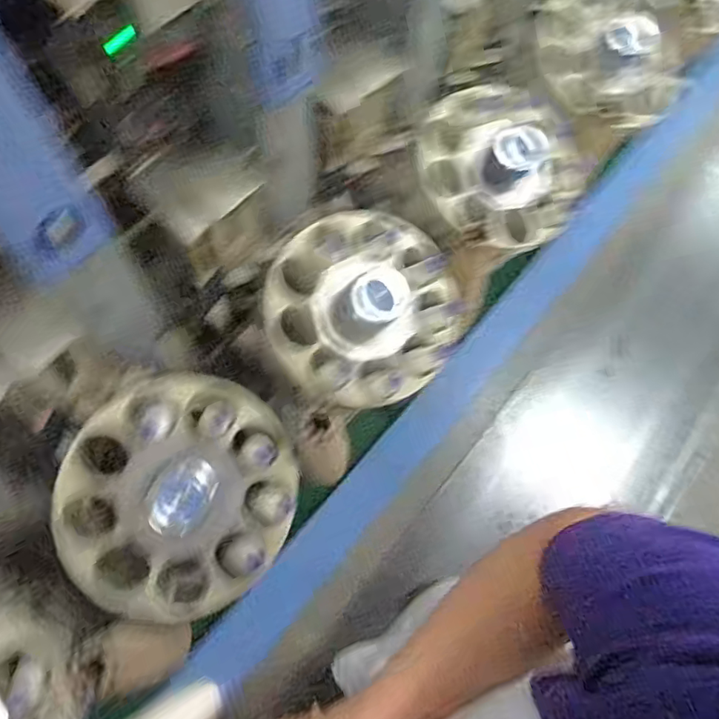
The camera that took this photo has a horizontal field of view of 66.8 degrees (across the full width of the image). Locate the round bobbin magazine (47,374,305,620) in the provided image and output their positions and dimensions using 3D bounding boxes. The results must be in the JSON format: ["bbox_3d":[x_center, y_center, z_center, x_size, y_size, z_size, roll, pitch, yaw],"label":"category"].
[{"bbox_3d":[-0.198,0.151,0.609,0.254,0.092,0.251,2,83,-15],"label":"round bobbin magazine"}]

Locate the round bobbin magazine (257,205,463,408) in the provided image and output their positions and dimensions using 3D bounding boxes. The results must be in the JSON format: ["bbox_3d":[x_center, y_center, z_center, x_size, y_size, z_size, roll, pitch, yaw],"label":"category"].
[{"bbox_3d":[0.004,-0.063,0.722,0.253,0.107,0.275,3,79,-14],"label":"round bobbin magazine"}]

